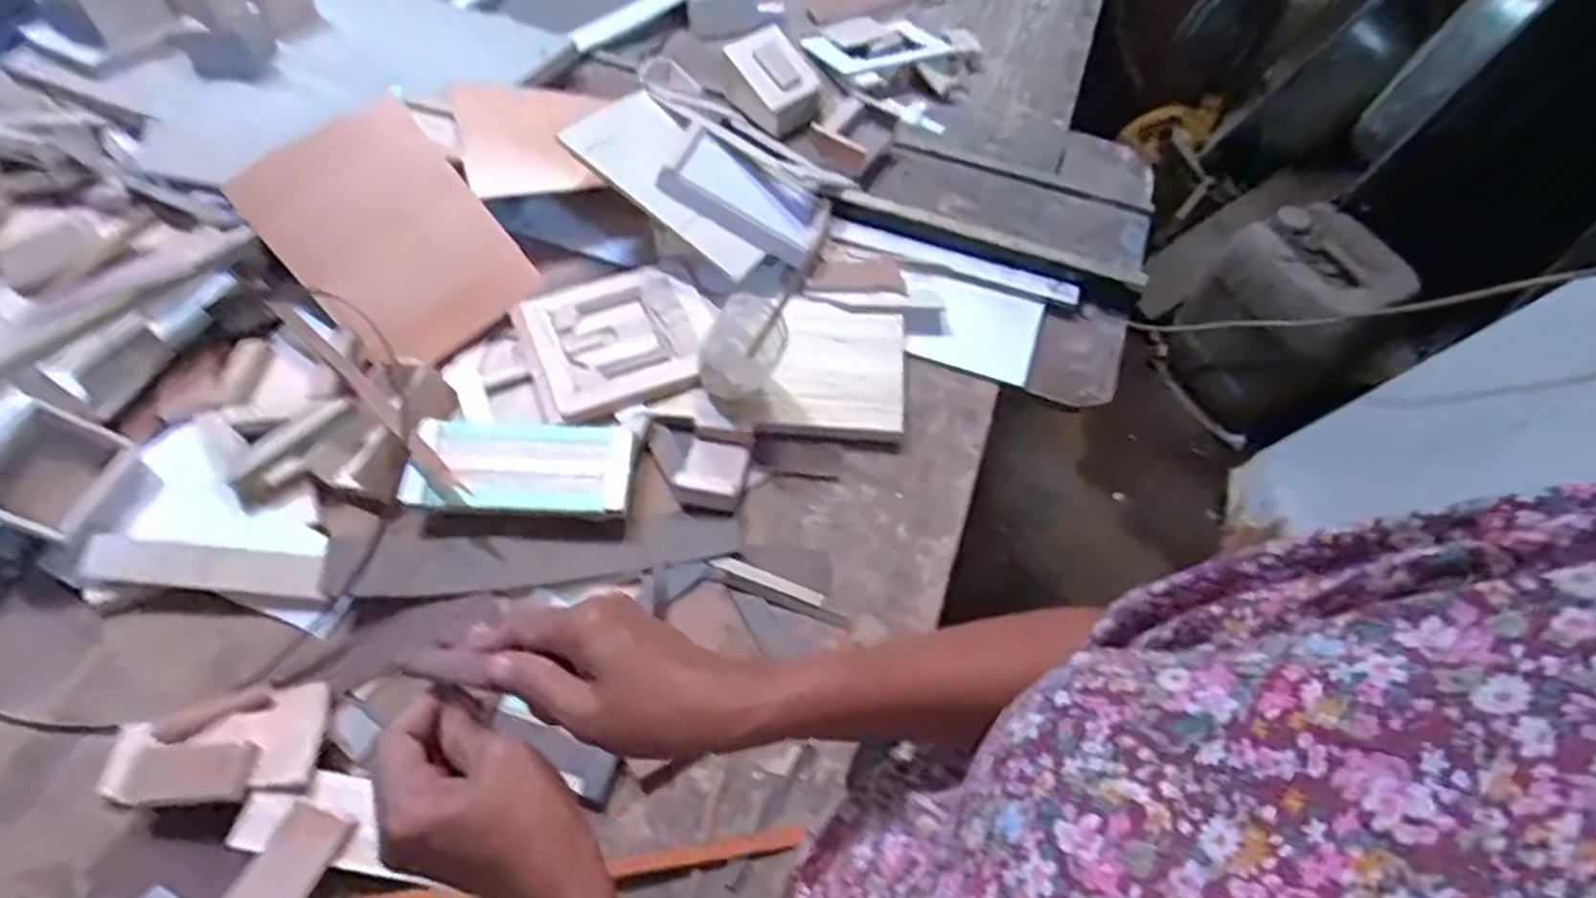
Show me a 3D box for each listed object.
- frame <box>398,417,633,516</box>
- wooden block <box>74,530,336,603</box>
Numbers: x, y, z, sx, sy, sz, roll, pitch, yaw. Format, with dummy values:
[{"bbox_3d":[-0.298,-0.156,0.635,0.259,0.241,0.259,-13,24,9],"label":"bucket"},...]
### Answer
[{"bbox_3d":[-0.228,0.013,0.644,0.174,0.032,0.088,2,58,-2],"label":"frame"},{"bbox_3d":[-0.443,0.091,0.585,0.179,0.025,0.037,6,58,1],"label":"wooden block"}]

